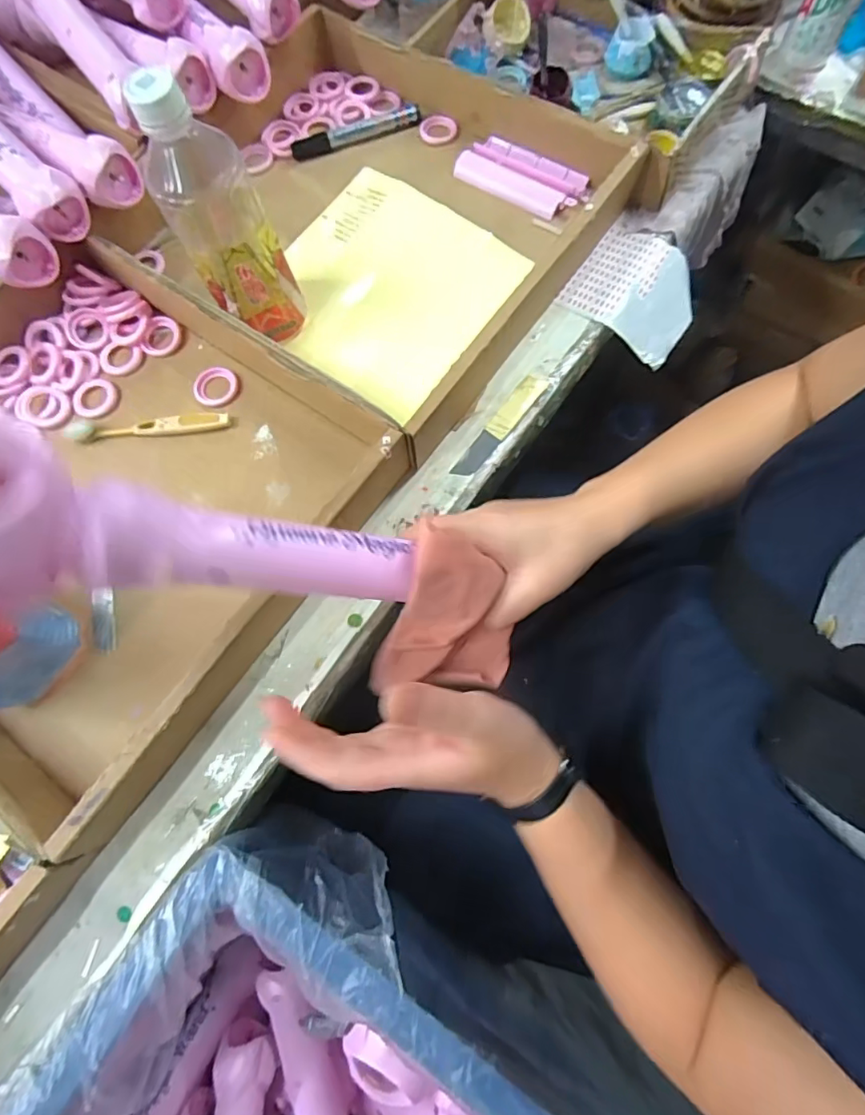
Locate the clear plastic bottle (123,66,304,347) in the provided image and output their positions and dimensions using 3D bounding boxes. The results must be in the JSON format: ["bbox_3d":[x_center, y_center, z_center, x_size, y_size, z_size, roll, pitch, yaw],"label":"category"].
[{"bbox_3d":[-0.148,-0.234,0.376,0.064,0.180,0.055,-33,75,-8],"label":"clear plastic bottle"}]

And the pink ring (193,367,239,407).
[{"bbox_3d":[-0.186,-0.147,0.445,0.039,0.005,0.035,-42,77,-10],"label":"pink ring"}]

